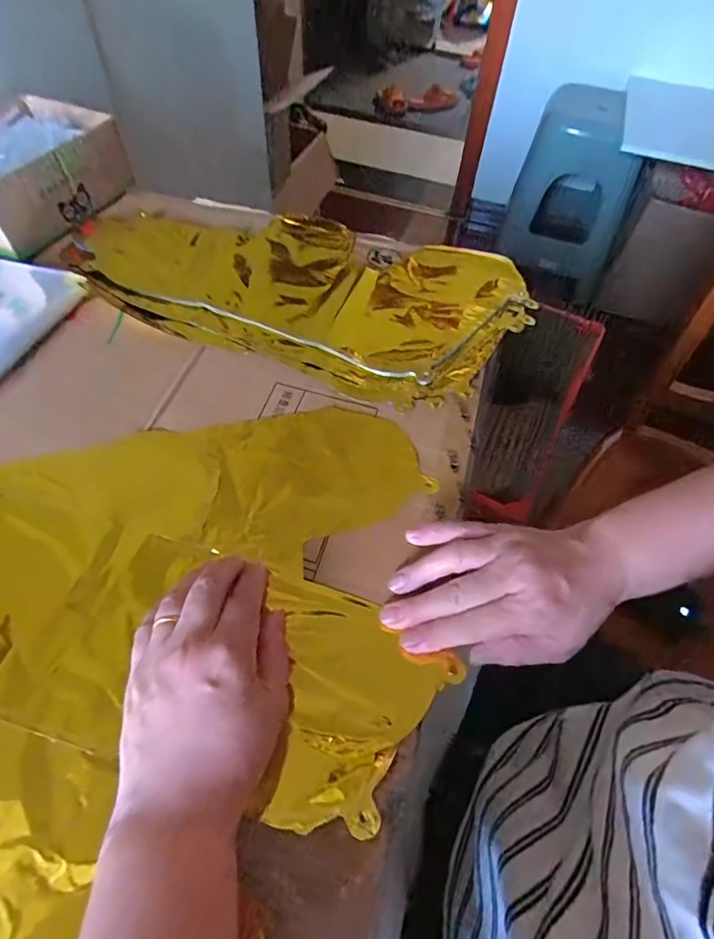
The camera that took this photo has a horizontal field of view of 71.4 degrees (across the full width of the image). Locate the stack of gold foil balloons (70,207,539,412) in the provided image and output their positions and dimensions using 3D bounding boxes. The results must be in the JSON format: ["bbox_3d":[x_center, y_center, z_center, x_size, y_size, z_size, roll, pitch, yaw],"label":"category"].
[{"bbox_3d":[-0.060,-0.179,0.497,0.425,0.035,0.219,18,57,9],"label":"stack of gold foil balloons"}]

